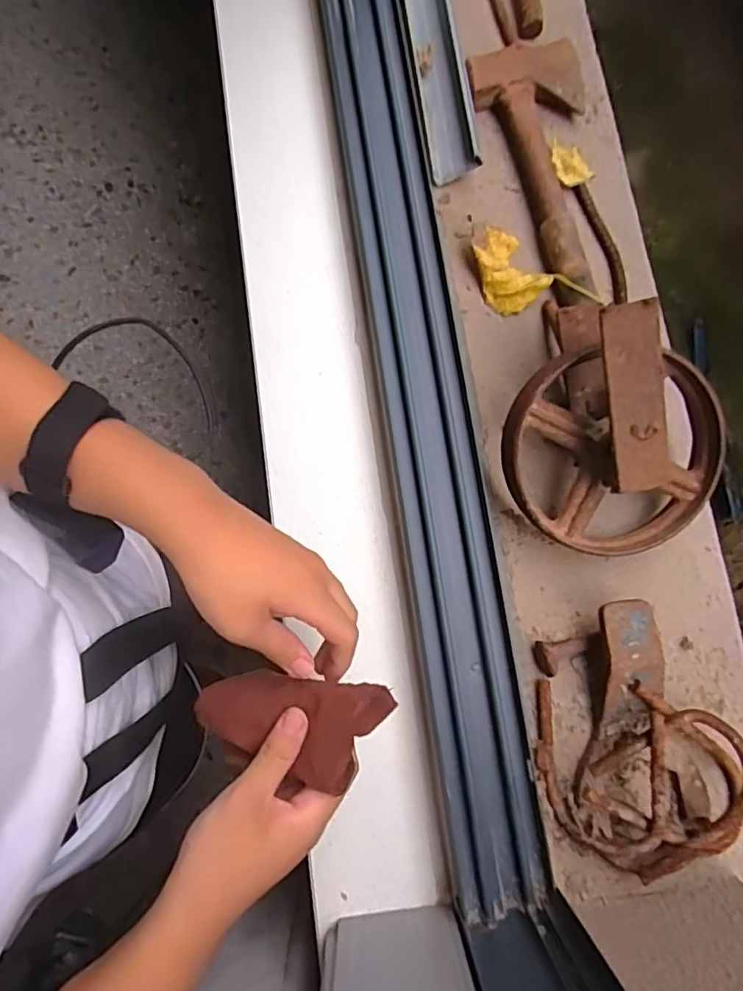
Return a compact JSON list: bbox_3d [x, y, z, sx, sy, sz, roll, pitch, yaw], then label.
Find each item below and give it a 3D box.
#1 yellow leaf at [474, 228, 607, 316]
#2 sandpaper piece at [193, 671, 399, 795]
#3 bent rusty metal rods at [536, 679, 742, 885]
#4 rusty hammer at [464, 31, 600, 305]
[{"bbox_3d":[0.147,-0.202,0.550,0.065,0.023,0.120,-44,82,-7],"label":"yellow leaf"},{"bbox_3d":[-0.054,0.149,0.371,0.122,0.044,0.059,1,79,19],"label":"sandpaper piece"},{"bbox_3d":[0.215,0.230,0.460,0.171,0.054,0.143,18,80,3],"label":"bent rusty metal rods"},{"bbox_3d":[0.193,-0.324,0.570,0.118,0.032,0.286,-18,80,-3],"label":"rusty hammer"}]

